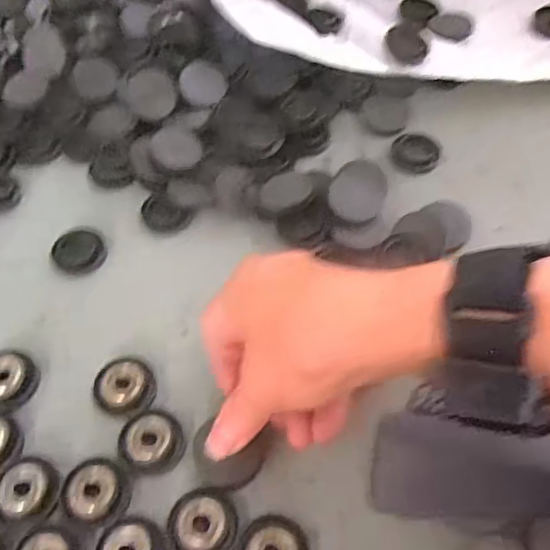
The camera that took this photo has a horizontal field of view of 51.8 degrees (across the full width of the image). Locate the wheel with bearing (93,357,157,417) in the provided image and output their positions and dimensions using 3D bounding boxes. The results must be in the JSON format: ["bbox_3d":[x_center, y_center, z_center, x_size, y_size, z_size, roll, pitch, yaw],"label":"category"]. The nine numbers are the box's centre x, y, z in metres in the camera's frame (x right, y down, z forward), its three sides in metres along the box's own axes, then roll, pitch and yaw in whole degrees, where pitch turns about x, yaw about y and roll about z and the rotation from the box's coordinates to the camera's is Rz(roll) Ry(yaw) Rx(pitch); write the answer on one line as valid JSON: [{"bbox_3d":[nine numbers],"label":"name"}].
[{"bbox_3d":[-0.080,0.057,0.296,0.031,0.008,0.030,-1,60,2],"label":"wheel with bearing"}]

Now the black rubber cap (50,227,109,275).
[{"bbox_3d":[-0.120,-0.016,0.349,0.031,0.005,0.032,-1,60,2],"label":"black rubber cap"}]

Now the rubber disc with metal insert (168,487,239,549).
[{"bbox_3d":[-0.033,0.113,0.256,0.031,0.006,0.030,-1,60,2],"label":"rubber disc with metal insert"}]

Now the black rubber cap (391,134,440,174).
[{"bbox_3d":[0.092,-0.080,0.371,0.031,0.006,0.026,13,61,10],"label":"black rubber cap"}]

